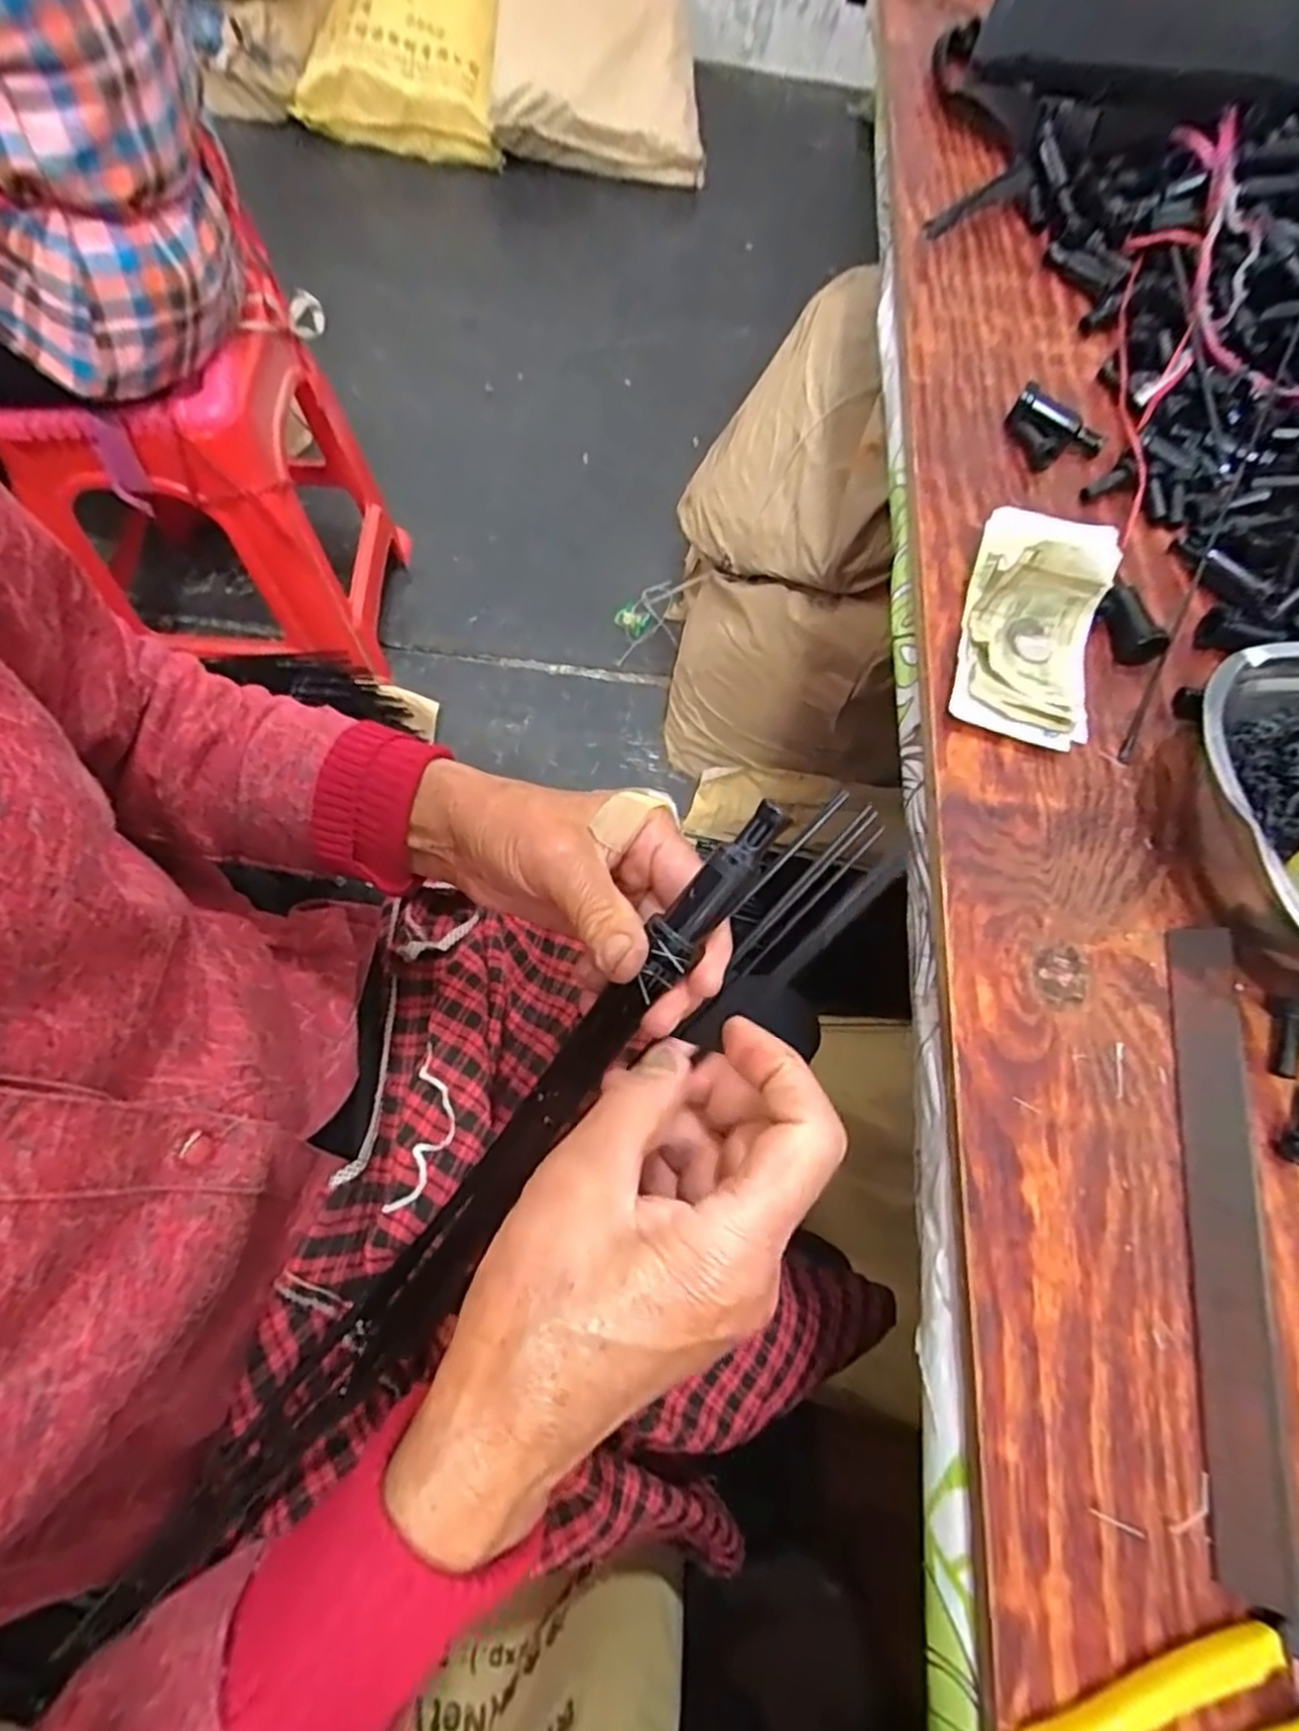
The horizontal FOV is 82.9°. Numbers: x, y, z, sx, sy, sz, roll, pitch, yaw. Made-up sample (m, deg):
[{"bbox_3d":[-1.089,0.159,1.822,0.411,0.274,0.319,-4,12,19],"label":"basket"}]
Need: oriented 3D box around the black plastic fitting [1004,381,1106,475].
[{"bbox_3d":[0.276,-0.294,0.503,0.065,0.023,0.052,32,71,9],"label":"black plastic fitting"}]

